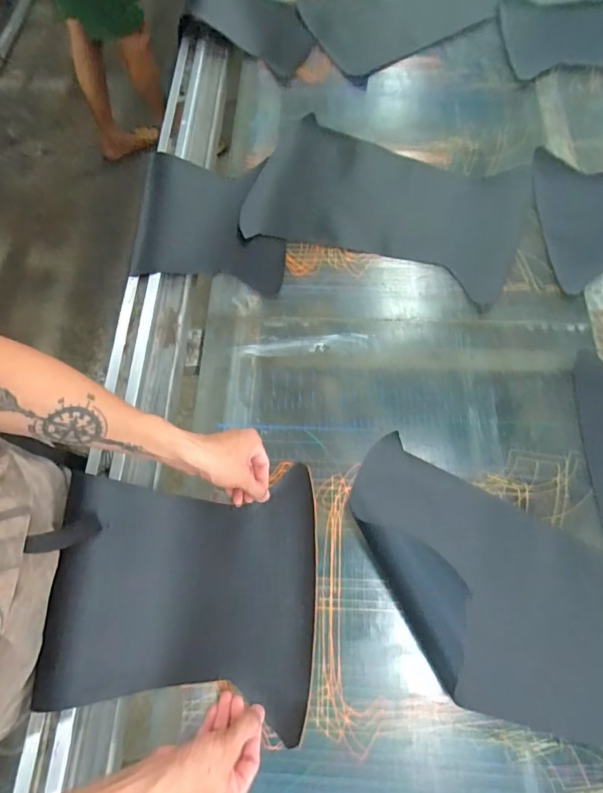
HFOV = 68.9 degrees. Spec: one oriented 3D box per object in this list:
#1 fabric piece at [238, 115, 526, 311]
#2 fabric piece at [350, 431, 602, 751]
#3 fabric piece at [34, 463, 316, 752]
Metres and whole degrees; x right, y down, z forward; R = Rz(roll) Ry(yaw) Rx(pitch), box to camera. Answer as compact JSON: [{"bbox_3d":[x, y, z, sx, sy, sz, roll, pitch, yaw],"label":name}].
[{"bbox_3d":[0.145,-0.341,0.769,0.446,0.030,0.282,21,72,12],"label":"fabric piece"},{"bbox_3d":[0.265,0.251,0.515,0.464,0.046,0.289,20,72,10],"label":"fabric piece"},{"bbox_3d":[-0.138,0.232,0.532,0.306,0.072,0.282,-2,70,2],"label":"fabric piece"}]

